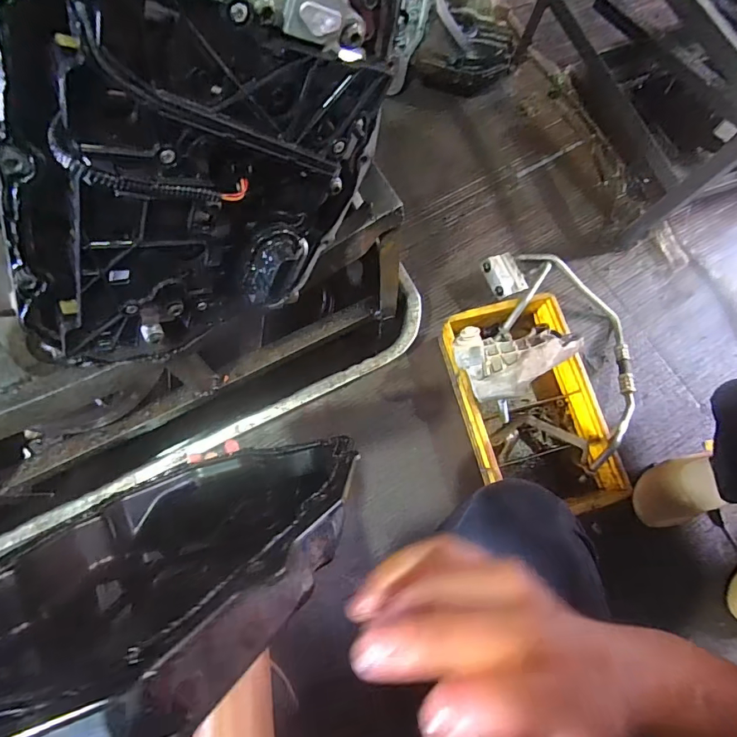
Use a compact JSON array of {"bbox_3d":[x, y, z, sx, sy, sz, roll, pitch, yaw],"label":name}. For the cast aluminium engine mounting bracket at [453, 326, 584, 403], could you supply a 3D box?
[{"bbox_3d":[0.231,-0.016,0.689,0.204,0.075,0.113,-10,74,-5],"label":"cast aluminium engine mounting bracket"}]

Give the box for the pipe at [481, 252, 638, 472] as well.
[{"bbox_3d":[0.357,-0.049,0.777,0.230,0.083,0.388,-28,76,-10],"label":"pipe"}]

